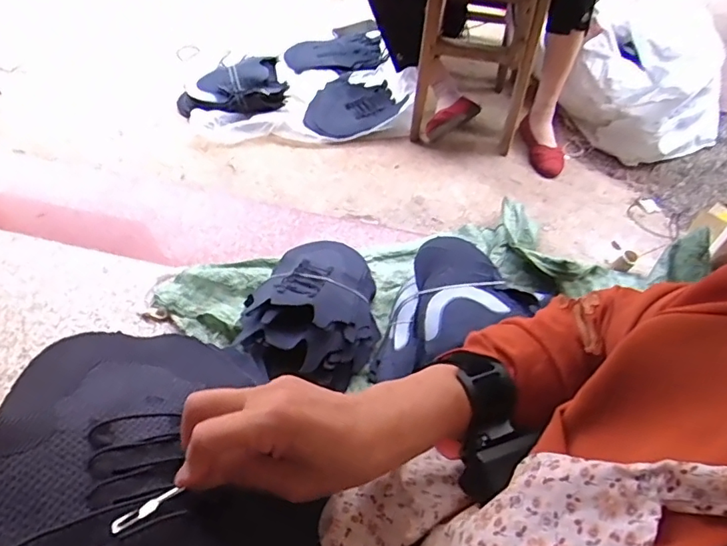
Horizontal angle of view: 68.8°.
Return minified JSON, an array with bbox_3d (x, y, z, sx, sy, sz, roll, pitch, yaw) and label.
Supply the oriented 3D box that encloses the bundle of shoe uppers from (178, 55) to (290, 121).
[{"bbox_3d":[-0.356,-0.491,1.457,0.294,0.111,0.145,-20,57,-14],"label":"bundle of shoe uppers"}]

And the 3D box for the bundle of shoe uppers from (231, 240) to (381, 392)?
[{"bbox_3d":[-0.092,0.050,0.973,0.238,0.120,0.290,5,55,3],"label":"bundle of shoe uppers"}]

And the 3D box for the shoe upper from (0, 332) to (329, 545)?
[{"bbox_3d":[-0.131,0.122,0.340,0.189,0.037,0.224,13,34,-20],"label":"shoe upper"}]

